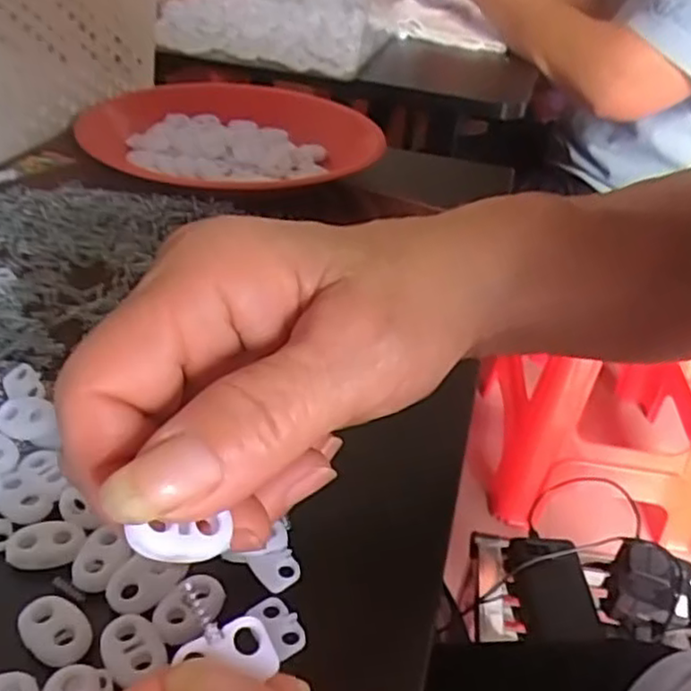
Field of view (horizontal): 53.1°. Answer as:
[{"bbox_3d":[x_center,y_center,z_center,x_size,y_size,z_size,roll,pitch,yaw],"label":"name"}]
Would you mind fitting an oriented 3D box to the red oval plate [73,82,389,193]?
[{"bbox_3d":[-0.089,-0.146,0.481,0.193,0.035,0.201,16,37,14],"label":"red oval plate"}]

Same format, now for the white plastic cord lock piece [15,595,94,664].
[{"bbox_3d":[-0.081,0.079,0.193,0.024,0.004,0.015,23,39,22],"label":"white plastic cord lock piece"}]

